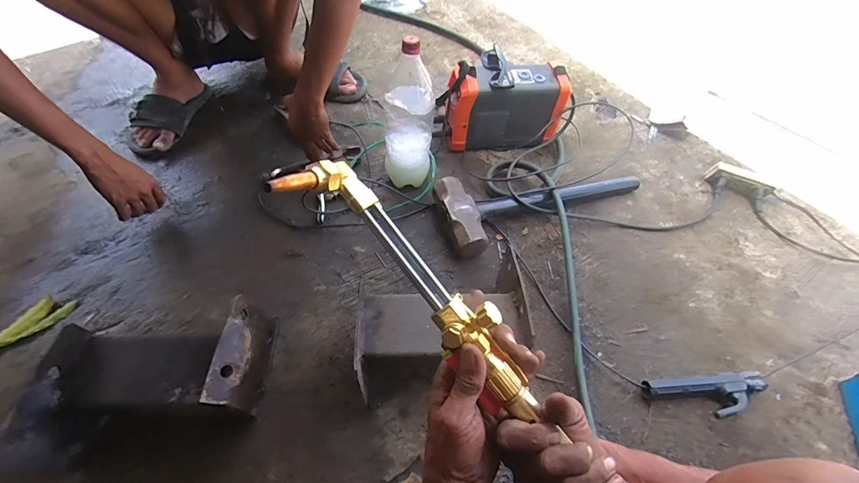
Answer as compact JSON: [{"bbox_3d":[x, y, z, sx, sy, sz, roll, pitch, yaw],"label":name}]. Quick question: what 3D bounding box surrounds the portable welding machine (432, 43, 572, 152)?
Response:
[{"bbox_3d":[0.156,-0.305,0.874,0.284,0.180,0.119,1,56,-3],"label":"portable welding machine"}]

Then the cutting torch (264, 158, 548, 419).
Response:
[{"bbox_3d":[0.042,0.097,0.319,0.083,0.068,0.412,-40,90,-26],"label":"cutting torch"}]

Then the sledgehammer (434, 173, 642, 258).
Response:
[{"bbox_3d":[0.232,-0.097,0.804,0.435,0.063,0.165,-17,58,-14],"label":"sledgehammer"}]

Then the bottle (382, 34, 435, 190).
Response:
[{"bbox_3d":[-0.039,-0.229,0.732,0.088,0.299,0.081,0,56,-3],"label":"bottle"}]

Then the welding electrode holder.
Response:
[{"bbox_3d":[0.423,0.235,0.594,0.184,0.035,0.063,-5,56,-4],"label":"welding electrode holder"}]

